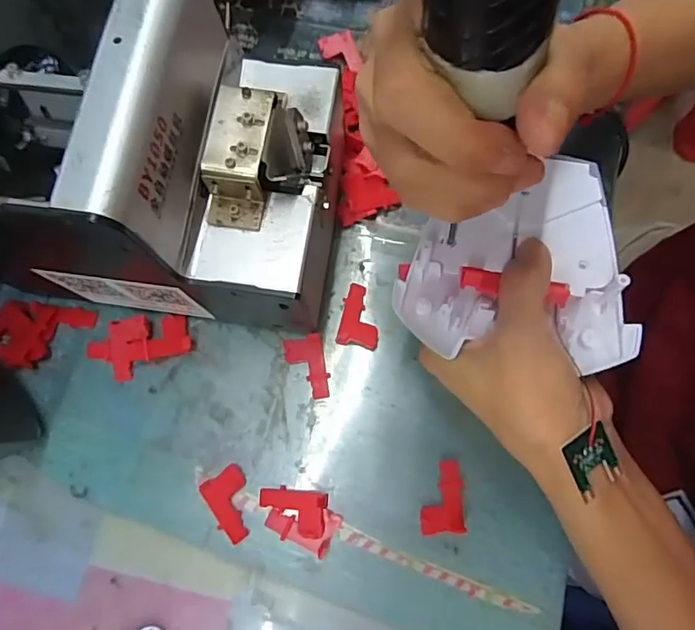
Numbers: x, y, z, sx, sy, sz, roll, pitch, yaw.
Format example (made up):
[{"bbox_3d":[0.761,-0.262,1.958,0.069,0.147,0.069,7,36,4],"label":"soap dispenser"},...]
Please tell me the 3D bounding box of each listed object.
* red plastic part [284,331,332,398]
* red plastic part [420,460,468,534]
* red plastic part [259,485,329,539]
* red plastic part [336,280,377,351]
[{"bbox_3d":[-0.023,0.031,0.301,0.022,0.007,0.036,-15,76,-2],"label":"red plastic part"},{"bbox_3d":[0.052,0.098,0.278,0.022,0.010,0.038,4,76,3],"label":"red plastic part"},{"bbox_3d":[-0.031,0.106,0.279,0.038,0.008,0.023,9,76,4],"label":"red plastic part"},{"bbox_3d":[0.008,0.000,0.307,0.023,0.008,0.038,8,76,4],"label":"red plastic part"}]

